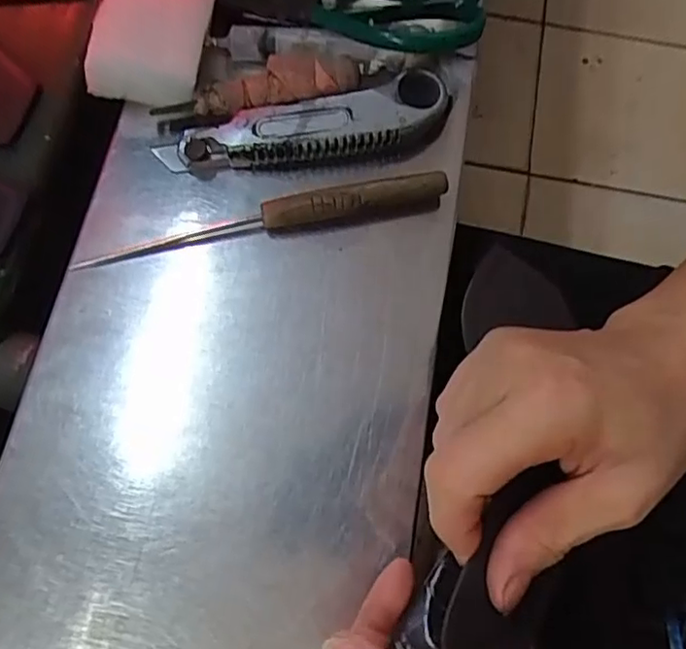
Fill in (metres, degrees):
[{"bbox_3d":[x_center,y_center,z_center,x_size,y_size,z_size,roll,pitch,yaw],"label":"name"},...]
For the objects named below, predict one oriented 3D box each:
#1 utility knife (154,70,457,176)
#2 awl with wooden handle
[{"bbox_3d":[-0.022,-0.109,0.354,0.161,0.024,0.036,-12,72,-6],"label":"utility knife"},{"bbox_3d":[-0.042,-0.058,0.337,0.199,0.019,0.014,-11,72,-5],"label":"awl with wooden handle"}]

